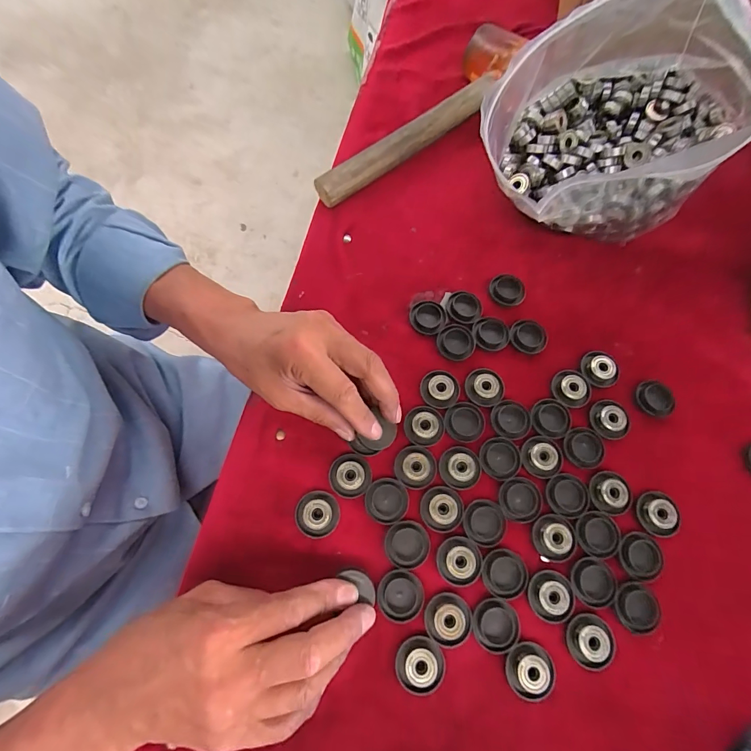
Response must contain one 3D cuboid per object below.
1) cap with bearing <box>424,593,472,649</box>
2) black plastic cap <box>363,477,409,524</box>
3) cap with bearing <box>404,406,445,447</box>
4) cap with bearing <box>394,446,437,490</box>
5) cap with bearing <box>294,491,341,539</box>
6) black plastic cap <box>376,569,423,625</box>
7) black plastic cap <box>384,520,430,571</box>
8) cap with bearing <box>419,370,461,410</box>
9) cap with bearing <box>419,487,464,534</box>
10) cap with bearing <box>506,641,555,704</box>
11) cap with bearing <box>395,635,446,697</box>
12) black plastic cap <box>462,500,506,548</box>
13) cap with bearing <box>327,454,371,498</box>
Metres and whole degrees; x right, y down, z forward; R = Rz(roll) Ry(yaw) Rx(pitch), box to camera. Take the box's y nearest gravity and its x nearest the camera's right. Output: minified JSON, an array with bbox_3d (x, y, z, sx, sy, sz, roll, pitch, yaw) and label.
[{"bbox_3d":[0.051,0.172,0.274,0.032,0.006,0.032,0,71,-1],"label":"cap with bearing"},{"bbox_3d":[0.009,0.096,0.299,0.032,0.004,0.033,0,71,-1],"label":"black plastic cap"},{"bbox_3d":[0.040,0.040,0.318,0.033,0.008,0.032,0,71,-1],"label":"cap with bearing"},{"bbox_3d":[0.032,0.072,0.307,0.032,0.006,0.032,0,71,-1],"label":"cap with bearing"},{"bbox_3d":[-0.044,0.105,0.296,0.032,0.009,0.032,0,71,-1],"label":"cap with bearing"},{"bbox_3d":[0.018,0.159,0.281,0.032,0.004,0.032,0,71,-1],"label":"black plastic cap"},{"bbox_3d":[0.024,0.126,0.290,0.033,0.004,0.033,0,71,-1],"label":"black plastic cap"},{"bbox_3d":[0.055,0.011,0.329,0.032,0.007,0.032,0,71,-1],"label":"cap with bearing"},{"bbox_3d":[0.051,0.102,0.297,0.032,0.006,0.032,0,71,-1],"label":"cap with bearing"},{"bbox_3d":[0.106,0.202,0.266,0.032,0.010,0.030,0,71,-1],"label":"cap with bearing"},{"bbox_3d":[0.031,0.197,0.265,0.033,0.006,0.033,0,71,-1],"label":"cap with bearing"},{"bbox_3d":[0.083,0.112,0.297,0.032,0.004,0.032,0,71,-1],"label":"black plastic cap"},{"bbox_3d":[-0.020,0.078,0.305,0.032,0.008,0.032,0,71,-1],"label":"cap with bearing"}]

